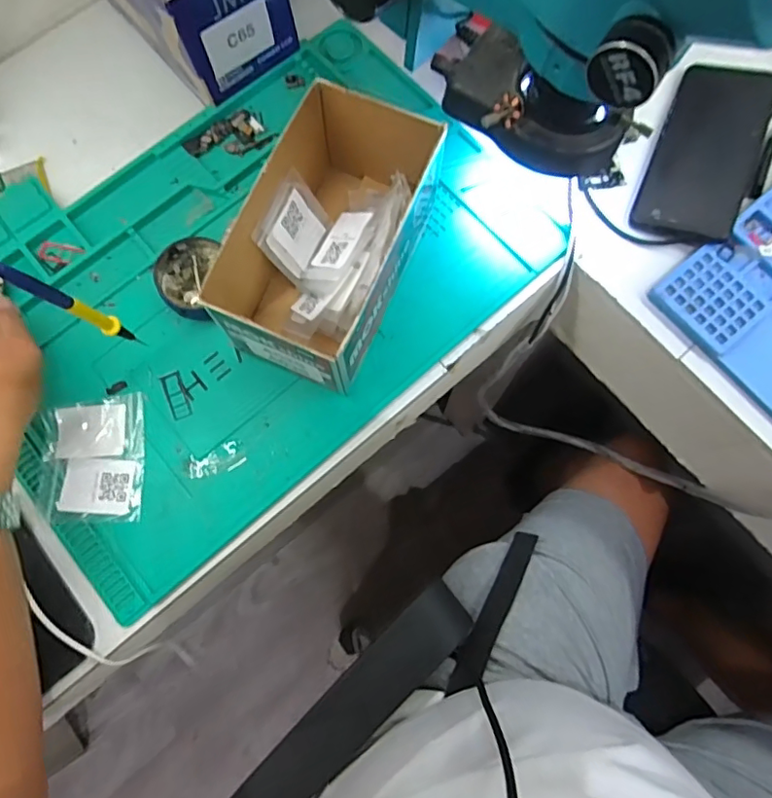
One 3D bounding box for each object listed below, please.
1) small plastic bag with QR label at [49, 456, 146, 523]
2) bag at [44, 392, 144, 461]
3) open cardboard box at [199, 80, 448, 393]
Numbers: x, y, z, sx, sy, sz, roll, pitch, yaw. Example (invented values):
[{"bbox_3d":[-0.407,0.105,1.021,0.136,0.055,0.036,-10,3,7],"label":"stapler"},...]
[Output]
[{"bbox_3d":[-0.209,0.066,0.401,0.059,0.006,0.047,-2,76,0],"label":"small plastic bag with QR label"},{"bbox_3d":[-0.218,0.021,0.413,0.067,0.004,0.047,-4,76,0],"label":"bag"},{"bbox_3d":[-0.040,-0.112,0.400,0.101,0.089,0.182,21,78,6],"label":"open cardboard box"}]

